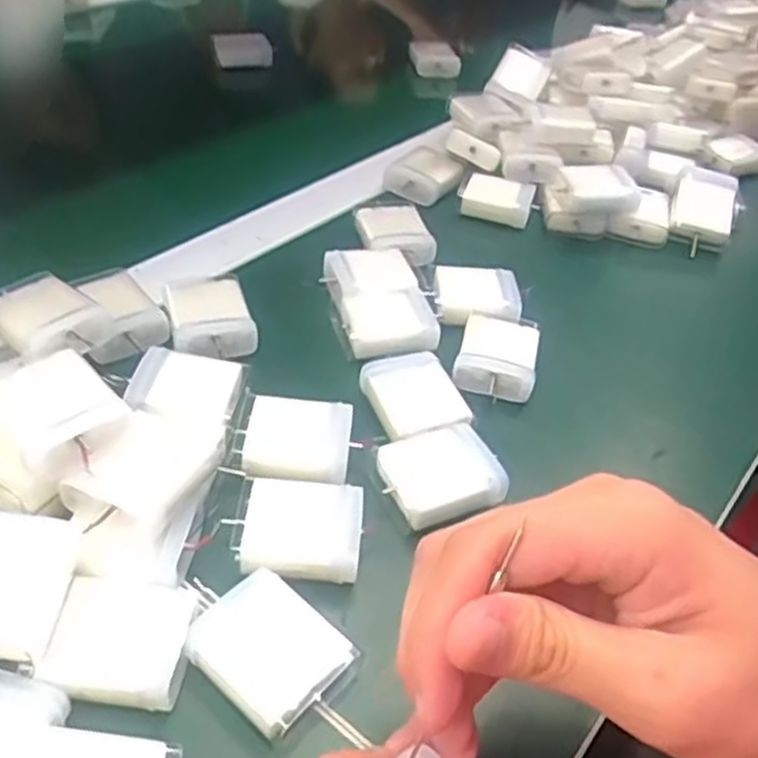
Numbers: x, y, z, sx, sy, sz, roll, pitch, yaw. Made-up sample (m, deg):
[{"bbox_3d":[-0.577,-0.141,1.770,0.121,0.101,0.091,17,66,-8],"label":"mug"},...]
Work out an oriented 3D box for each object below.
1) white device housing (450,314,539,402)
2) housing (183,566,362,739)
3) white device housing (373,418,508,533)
[{"bbox_3d":[0.064,-0.012,0.424,0.040,0.024,0.051,12,41,6],"label":"white device housing"},{"bbox_3d":[-0.039,0.099,0.282,0.052,0.018,0.043,32,47,26],"label":"housing"},{"bbox_3d":[0.027,0.044,0.352,0.053,0.017,0.045,-14,45,-22],"label":"white device housing"}]

